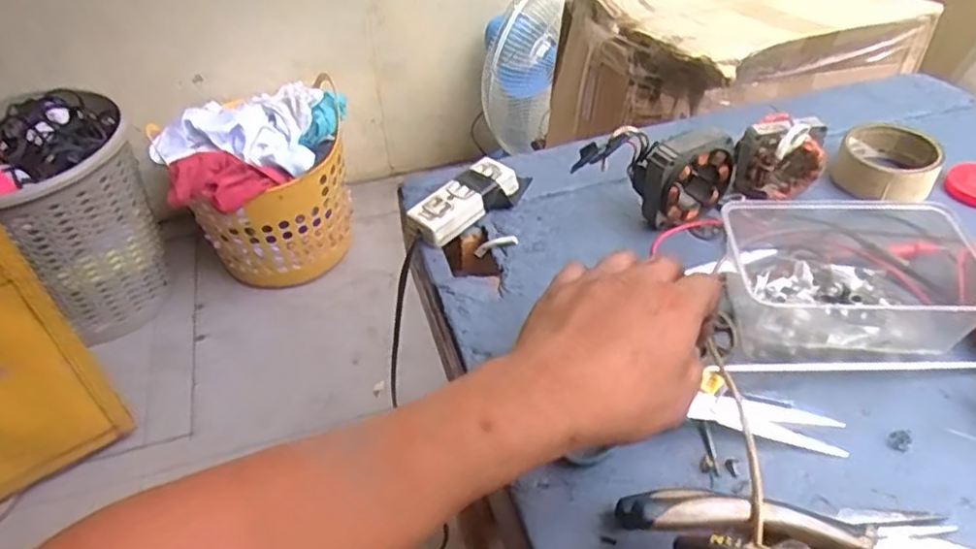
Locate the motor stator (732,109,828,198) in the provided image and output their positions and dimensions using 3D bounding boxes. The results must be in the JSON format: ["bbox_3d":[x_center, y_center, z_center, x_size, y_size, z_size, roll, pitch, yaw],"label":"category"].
[{"bbox_3d":[0.268,-0.109,0.636,0.073,0.074,0.054,-21,47,-20],"label":"motor stator"}]

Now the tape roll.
[{"bbox_3d":[0.377,-0.104,0.654,0.083,0.032,0.093,23,49,24],"label":"tape roll"}]

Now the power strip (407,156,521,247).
[{"bbox_3d":[-0.023,-0.073,0.661,0.053,0.024,0.111,27,51,30],"label":"power strip"}]

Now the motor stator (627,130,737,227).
[{"bbox_3d":[0.176,-0.091,0.620,0.088,0.080,0.045,-20,46,-19],"label":"motor stator"}]

